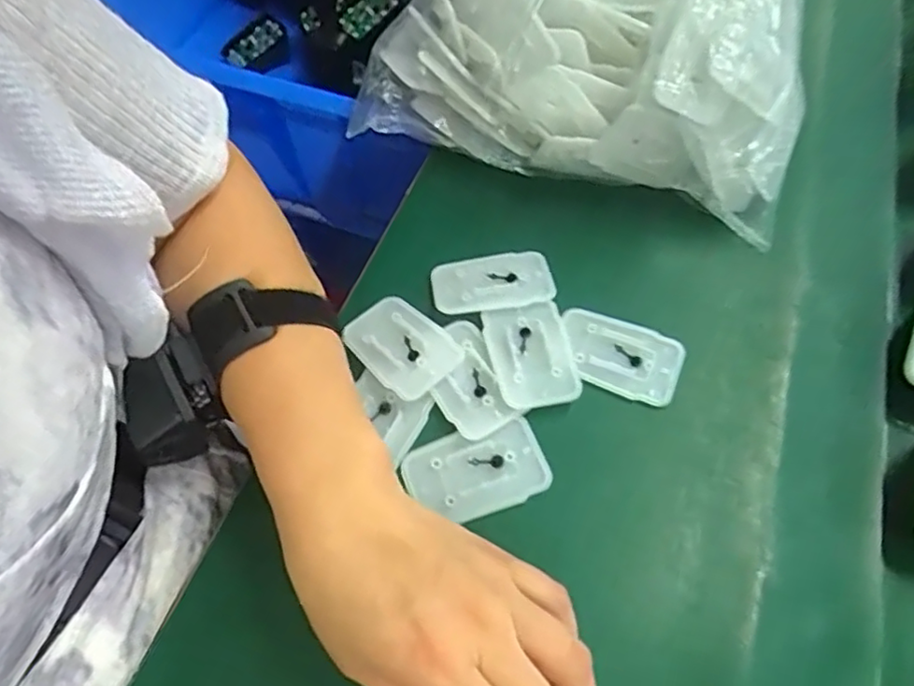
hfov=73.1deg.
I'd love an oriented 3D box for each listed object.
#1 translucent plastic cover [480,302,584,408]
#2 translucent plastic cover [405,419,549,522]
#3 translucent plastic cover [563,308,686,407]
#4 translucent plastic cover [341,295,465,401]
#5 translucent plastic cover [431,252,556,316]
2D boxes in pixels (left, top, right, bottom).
[{"bbox_3d":[0.041,0.005,0.334,0.044,0.006,0.062,-10,60,-4],"label":"translucent plastic cover"},{"bbox_3d":[0.009,0.065,0.308,0.068,0.006,0.042,-16,60,-8],"label":"translucent plastic cover"},{"bbox_3d":[0.087,0.006,0.334,0.065,0.004,0.040,21,62,13],"label":"translucent plastic cover"},{"bbox_3d":[-0.031,-0.001,0.339,0.044,0.007,0.064,-39,66,-19],"label":"translucent plastic cover"},{"bbox_3d":[0.020,-0.036,0.357,0.068,0.006,0.038,-8,59,-3],"label":"translucent plastic cover"}]

